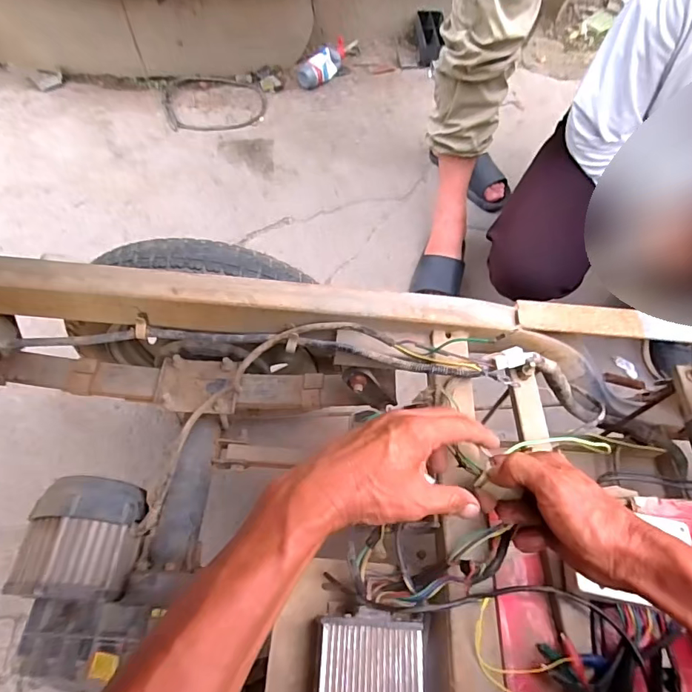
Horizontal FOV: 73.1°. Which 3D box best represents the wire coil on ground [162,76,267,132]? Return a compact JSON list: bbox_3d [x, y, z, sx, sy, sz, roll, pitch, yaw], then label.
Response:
[{"bbox_3d":[-0.389,-0.710,1.362,0.307,0.013,0.218,1,63,-3],"label":"wire coil on ground"}]

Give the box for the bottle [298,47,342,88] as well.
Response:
[{"bbox_3d":[-0.072,-0.849,1.422,0.069,0.056,0.174,36,66,14],"label":"bottle"}]

